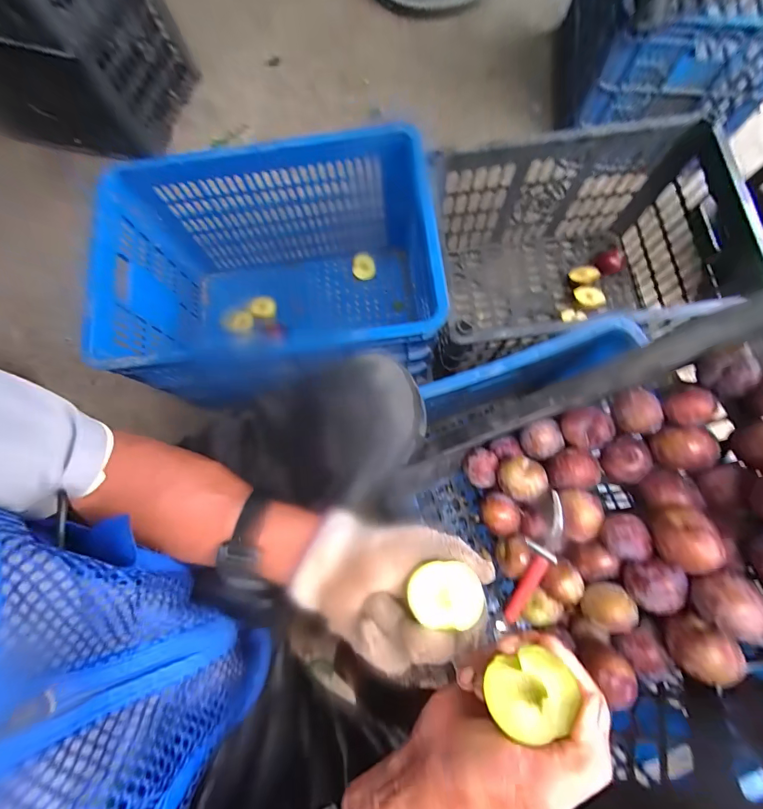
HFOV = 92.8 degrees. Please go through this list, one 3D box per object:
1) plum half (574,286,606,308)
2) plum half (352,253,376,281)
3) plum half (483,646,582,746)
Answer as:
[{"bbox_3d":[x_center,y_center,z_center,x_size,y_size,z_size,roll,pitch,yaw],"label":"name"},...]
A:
[{"bbox_3d":[0.463,-0.240,0.811,0.068,0.026,0.041,46,113,18],"label":"plum half"},{"bbox_3d":[-0.040,-0.317,0.841,0.053,0.026,0.055,-4,117,5],"label":"plum half"},{"bbox_3d":[0.091,0.179,0.221,0.046,0.041,0.023,-15,118,0],"label":"plum half"}]

